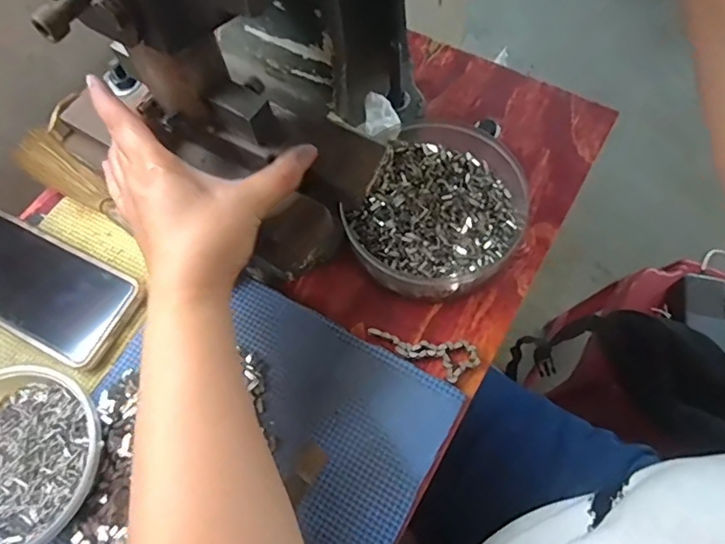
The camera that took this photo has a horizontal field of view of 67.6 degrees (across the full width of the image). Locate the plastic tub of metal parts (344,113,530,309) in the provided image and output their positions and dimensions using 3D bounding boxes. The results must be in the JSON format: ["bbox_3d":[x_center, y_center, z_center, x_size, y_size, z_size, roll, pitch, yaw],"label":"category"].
[{"bbox_3d":[0.059,-0.047,0.419,0.122,0.040,0.136,28,70,14],"label":"plastic tub of metal parts"}]

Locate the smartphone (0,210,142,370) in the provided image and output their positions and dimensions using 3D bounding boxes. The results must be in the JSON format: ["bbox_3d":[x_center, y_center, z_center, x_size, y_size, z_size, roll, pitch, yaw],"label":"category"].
[{"bbox_3d":[-0.246,0.010,0.413,0.153,0.016,0.075,25,70,13],"label":"smartphone"}]

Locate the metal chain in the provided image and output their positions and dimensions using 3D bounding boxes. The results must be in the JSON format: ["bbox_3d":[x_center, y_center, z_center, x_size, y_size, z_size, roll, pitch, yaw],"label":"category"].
[{"bbox_3d":[0.044,0.061,0.391,0.078,0.007,0.030,6,67,5],"label":"metal chain"}]

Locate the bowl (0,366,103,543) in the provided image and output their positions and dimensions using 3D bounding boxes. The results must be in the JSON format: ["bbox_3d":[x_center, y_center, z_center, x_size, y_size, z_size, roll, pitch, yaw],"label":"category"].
[{"bbox_3d":[-0.221,0.122,0.344,0.116,0.050,0.108,-1,66,2],"label":"bowl"}]

